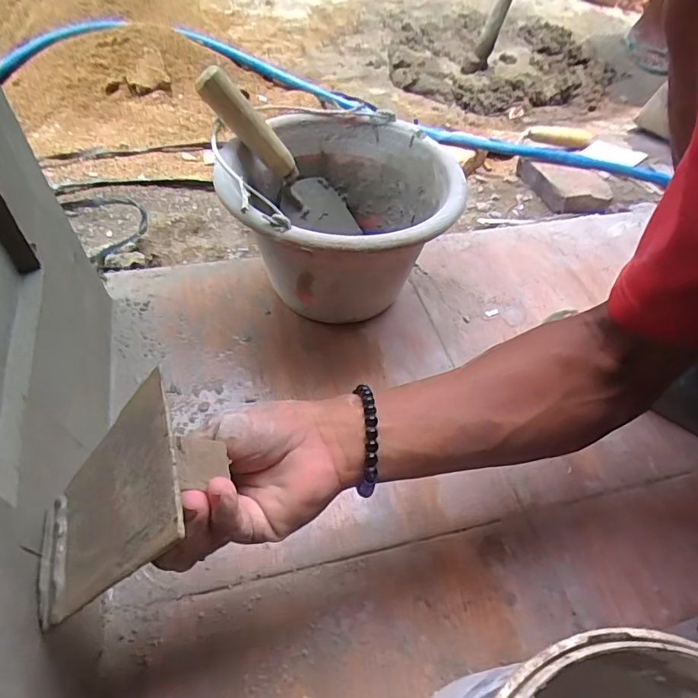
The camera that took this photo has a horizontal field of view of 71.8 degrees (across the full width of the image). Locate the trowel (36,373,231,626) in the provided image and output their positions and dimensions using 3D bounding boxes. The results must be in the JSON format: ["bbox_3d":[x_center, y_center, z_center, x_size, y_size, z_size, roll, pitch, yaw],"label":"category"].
[{"bbox_3d":[-0.123,0.090,0.262,0.041,0.150,0.078,26,36,-42],"label":"trowel"}]

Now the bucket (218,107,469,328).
[{"bbox_3d":[-0.012,-0.133,0.547,0.232,0.172,0.226,4,51,-3],"label":"bucket"}]

